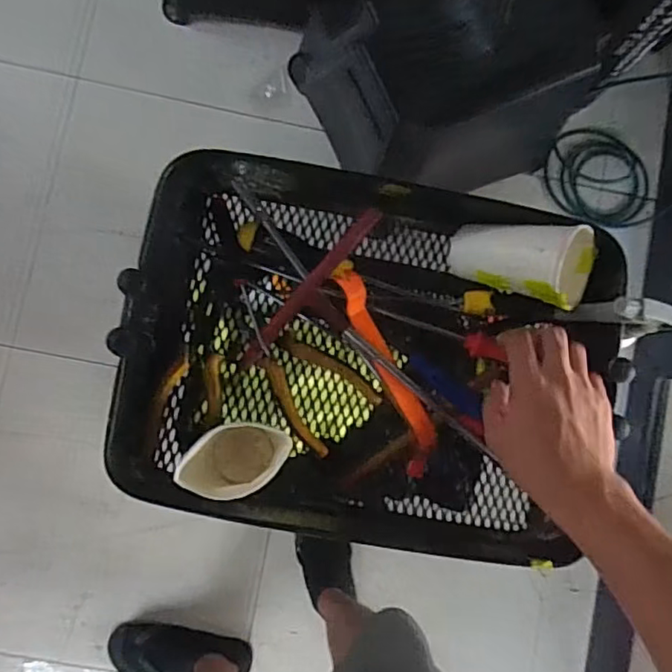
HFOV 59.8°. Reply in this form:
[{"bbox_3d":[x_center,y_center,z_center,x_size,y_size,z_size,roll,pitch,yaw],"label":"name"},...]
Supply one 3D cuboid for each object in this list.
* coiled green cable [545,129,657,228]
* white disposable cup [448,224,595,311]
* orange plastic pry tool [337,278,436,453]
[{"bbox_3d":[0.603,-0.355,1.335,0.259,0.026,0.192,13,110,-5],"label":"coiled green cable"},{"bbox_3d":[0.176,-0.070,0.552,0.078,0.143,0.080,39,74,-39],"label":"white disposable cup"},{"bbox_3d":[0.049,0.024,0.543,0.026,0.023,0.177,-28,87,-6],"label":"orange plastic pry tool"}]

